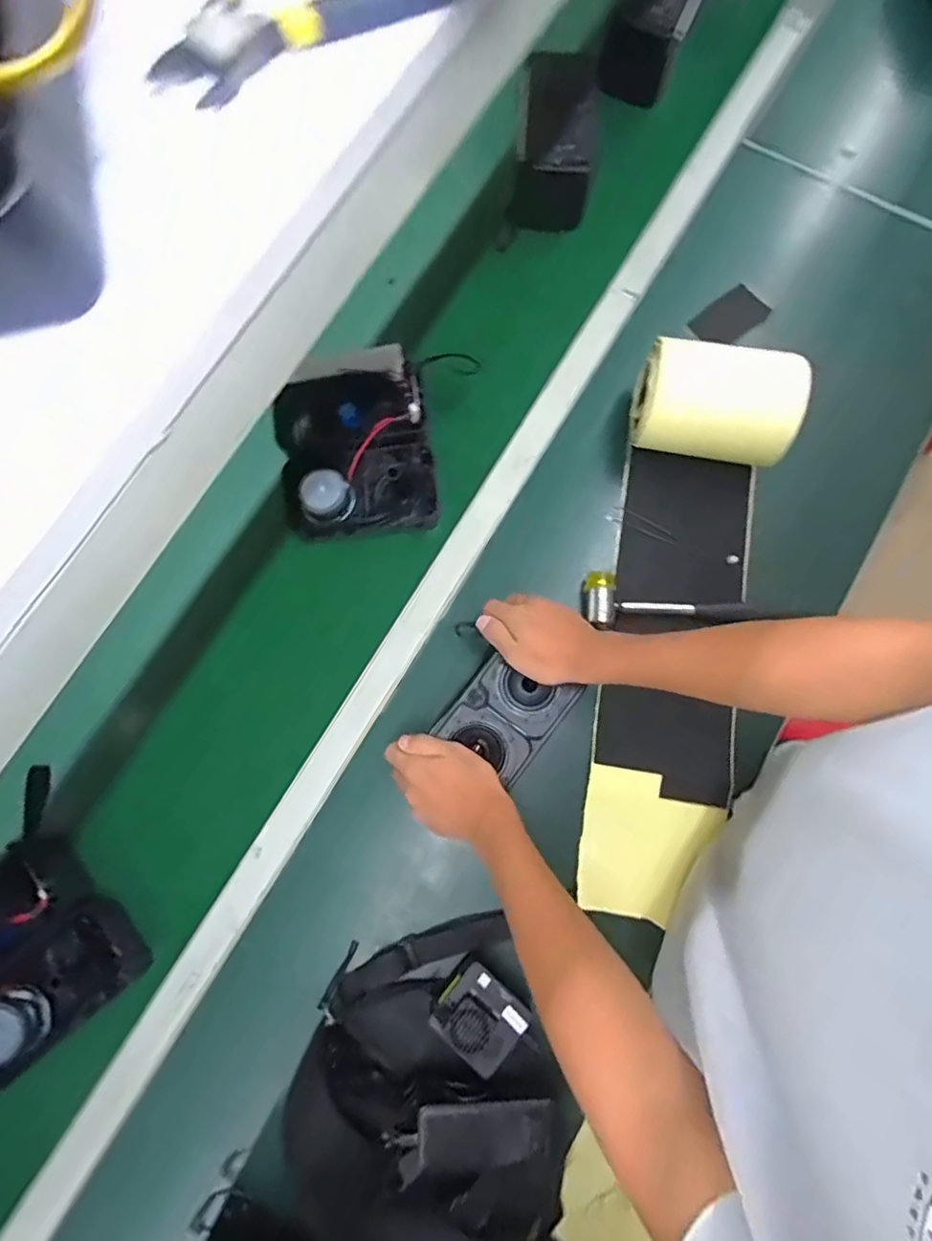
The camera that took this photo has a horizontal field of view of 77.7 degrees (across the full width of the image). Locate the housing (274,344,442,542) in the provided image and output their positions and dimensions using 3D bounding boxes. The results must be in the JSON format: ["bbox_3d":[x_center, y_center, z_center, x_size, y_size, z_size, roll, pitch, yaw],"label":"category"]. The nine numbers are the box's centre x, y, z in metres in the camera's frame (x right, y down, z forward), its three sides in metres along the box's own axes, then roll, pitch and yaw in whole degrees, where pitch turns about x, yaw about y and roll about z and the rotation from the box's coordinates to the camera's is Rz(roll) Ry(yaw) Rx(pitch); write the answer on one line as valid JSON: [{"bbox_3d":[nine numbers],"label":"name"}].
[{"bbox_3d":[-0.132,-0.206,0.703,0.183,0.083,0.203,-11,79,-2],"label":"housing"}]

